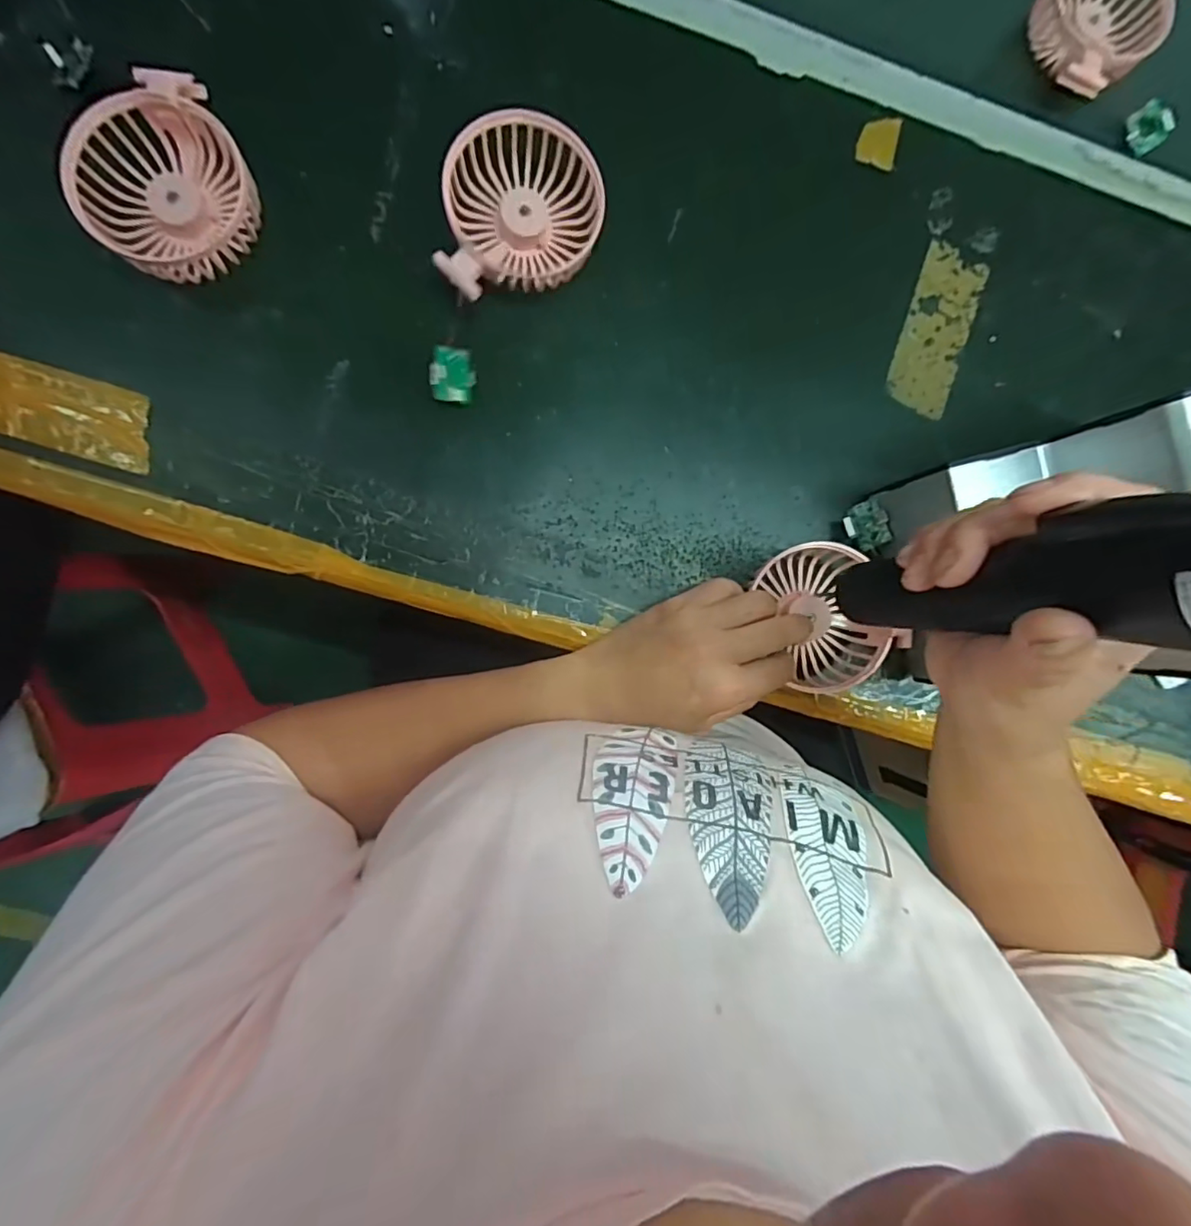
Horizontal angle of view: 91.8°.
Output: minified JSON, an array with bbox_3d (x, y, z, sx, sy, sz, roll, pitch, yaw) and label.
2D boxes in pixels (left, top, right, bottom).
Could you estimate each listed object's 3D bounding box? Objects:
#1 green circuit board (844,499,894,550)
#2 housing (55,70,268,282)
[{"bbox_3d":[0.170,-0.057,0.362,0.011,0.023,0.032,14,65,-43],"label":"green circuit board"},{"bbox_3d":[-0.236,-0.235,0.320,0.088,0.036,0.083,0,88,-10],"label":"housing"}]

